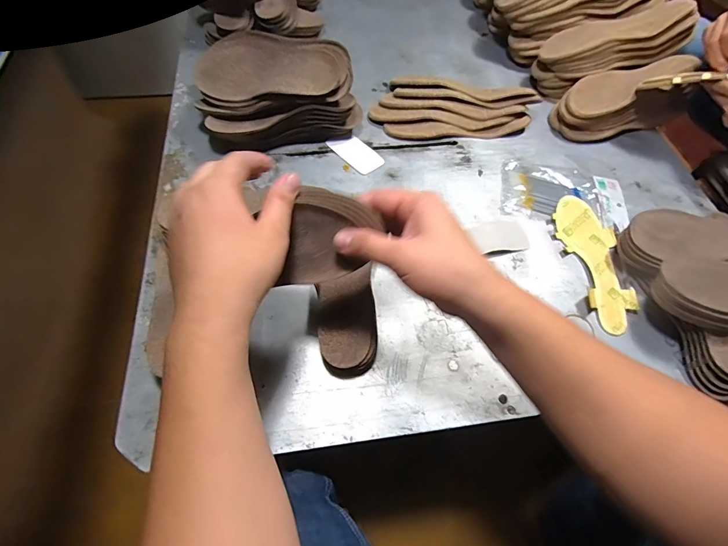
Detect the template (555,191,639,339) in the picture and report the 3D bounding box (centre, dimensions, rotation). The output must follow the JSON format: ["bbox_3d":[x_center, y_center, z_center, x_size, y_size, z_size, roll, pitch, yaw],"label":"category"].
[{"bbox_3d":[0.343,-0.019,0.540,0.084,0.017,0.214,-4,62,-5],"label":"template"}]

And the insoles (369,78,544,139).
[{"bbox_3d":[0.155,-0.281,0.654,0.279,0.052,0.115,14,62,5],"label":"insoles"}]

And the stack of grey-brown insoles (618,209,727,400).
[{"bbox_3d":[0.477,0.022,0.490,0.230,0.077,0.242,-10,63,-8],"label":"stack of grey-brown insoles"}]

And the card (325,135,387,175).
[{"bbox_3d":[-0.012,-0.204,0.632,0.055,0.004,0.094,-36,69,-20],"label":"card"}]

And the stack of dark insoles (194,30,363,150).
[{"bbox_3d":[-0.134,-0.289,0.596,0.250,0.136,0.142,-9,62,-8],"label":"stack of dark insoles"}]

